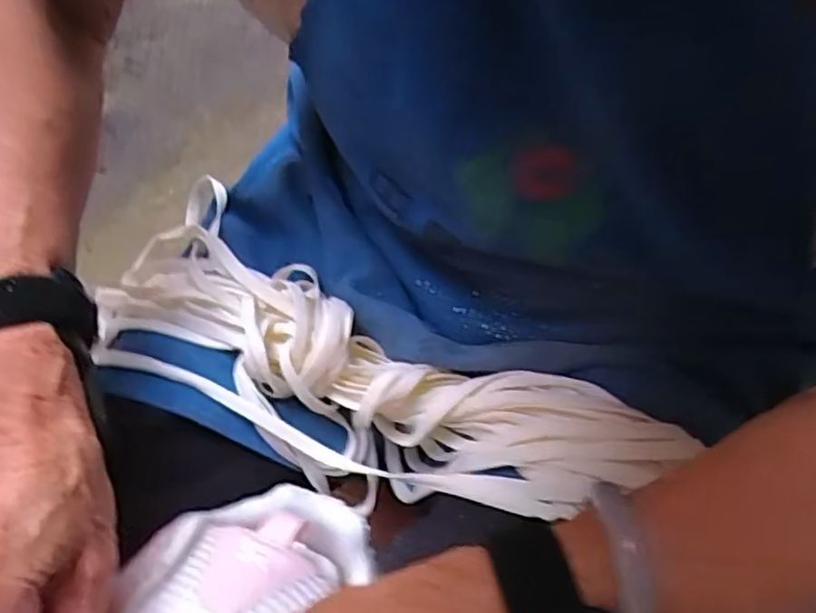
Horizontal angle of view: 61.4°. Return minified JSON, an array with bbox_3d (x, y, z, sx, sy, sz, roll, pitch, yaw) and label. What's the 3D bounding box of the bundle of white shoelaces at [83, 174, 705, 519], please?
[{"bbox_3d":[-0.050,0.040,0.380,0.300,0.098,0.124,33,54,16],"label":"bundle of white shoelaces"}]

